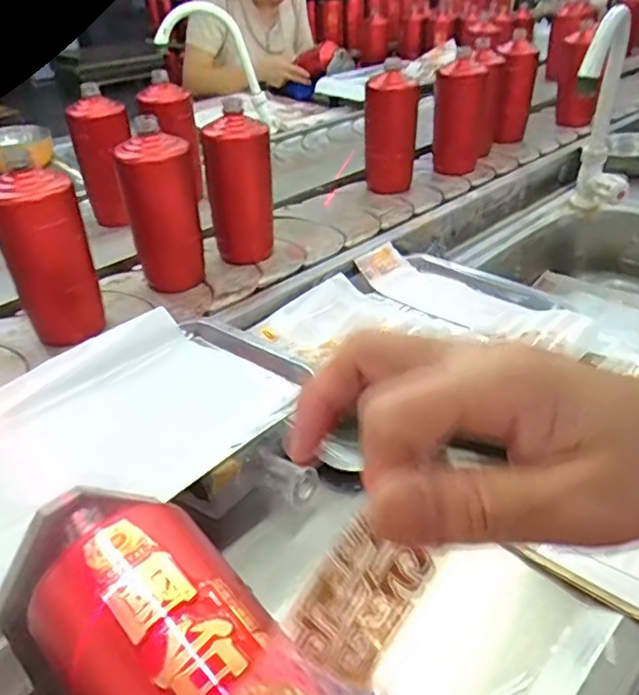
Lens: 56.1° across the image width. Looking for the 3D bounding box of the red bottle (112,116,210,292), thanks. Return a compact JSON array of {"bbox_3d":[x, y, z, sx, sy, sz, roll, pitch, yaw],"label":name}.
[{"bbox_3d":[-0.181,-0.155,0.701,0.065,0.179,0.063,21,40,31],"label":"red bottle"}]

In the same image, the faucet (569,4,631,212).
[{"bbox_3d":[0.395,-0.302,0.826,0.073,0.336,0.125,19,77,27],"label":"faucet"}]

